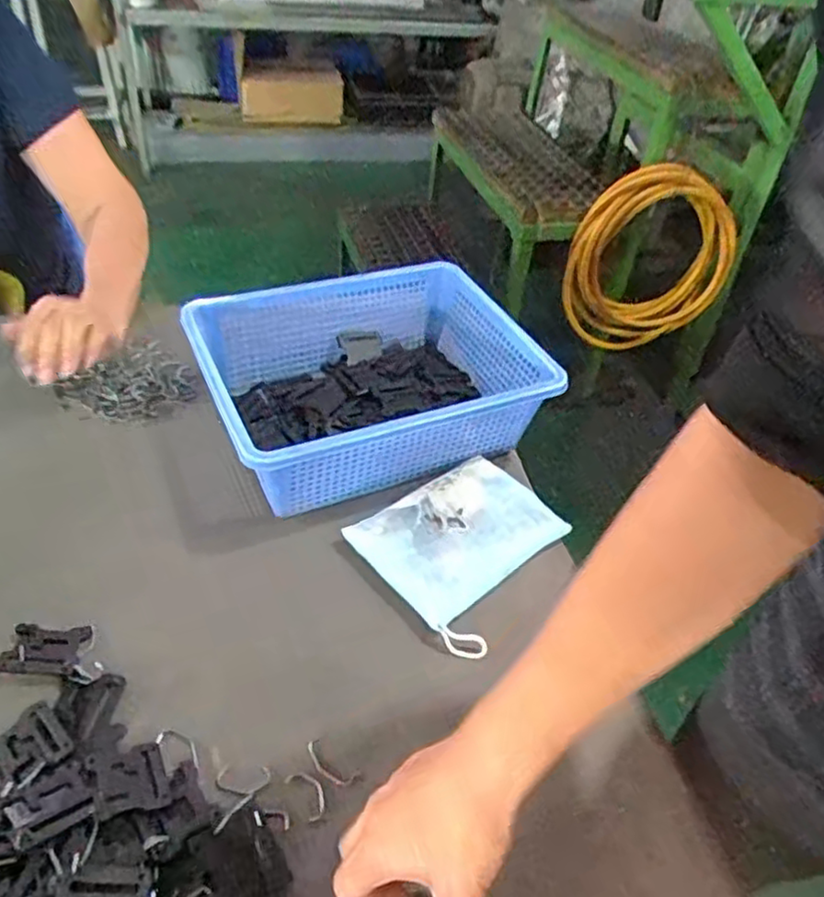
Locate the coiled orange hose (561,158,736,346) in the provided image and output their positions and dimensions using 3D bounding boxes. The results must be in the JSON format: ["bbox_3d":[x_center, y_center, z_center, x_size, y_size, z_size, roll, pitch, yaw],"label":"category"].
[{"bbox_3d":[0.501,-0.379,1.446,0.370,0.379,0.057,-5,45,-12],"label":"coiled orange hose"}]

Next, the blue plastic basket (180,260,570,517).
[{"bbox_3d":[-0.043,-0.064,0.665,0.305,0.101,0.231,-16,48,-22],"label":"blue plastic basket"}]

